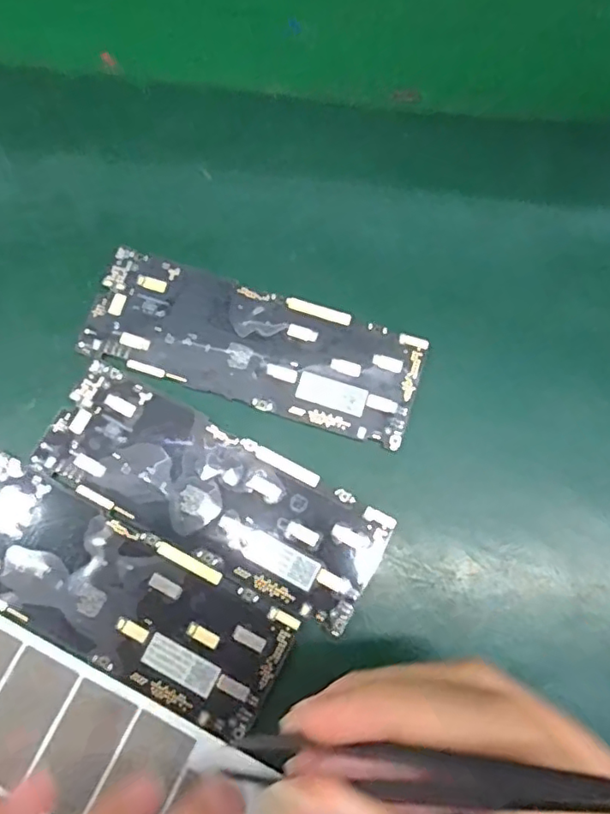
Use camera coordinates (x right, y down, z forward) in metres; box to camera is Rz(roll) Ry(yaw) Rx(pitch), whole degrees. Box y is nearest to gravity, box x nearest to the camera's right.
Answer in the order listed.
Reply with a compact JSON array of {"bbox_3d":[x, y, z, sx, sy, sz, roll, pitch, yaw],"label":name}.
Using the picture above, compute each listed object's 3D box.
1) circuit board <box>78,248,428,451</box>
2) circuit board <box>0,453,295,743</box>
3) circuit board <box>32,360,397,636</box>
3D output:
[{"bbox_3d":[-0.019,-0.023,0.223,0.124,0.004,0.044,17,76,3],"label":"circuit board"},{"bbox_3d":[-0.067,0.064,0.202,0.122,0.004,0.043,28,77,6],"label":"circuit board"},{"bbox_3d":[-0.032,0.030,0.210,0.122,0.004,0.044,28,77,6],"label":"circuit board"}]

